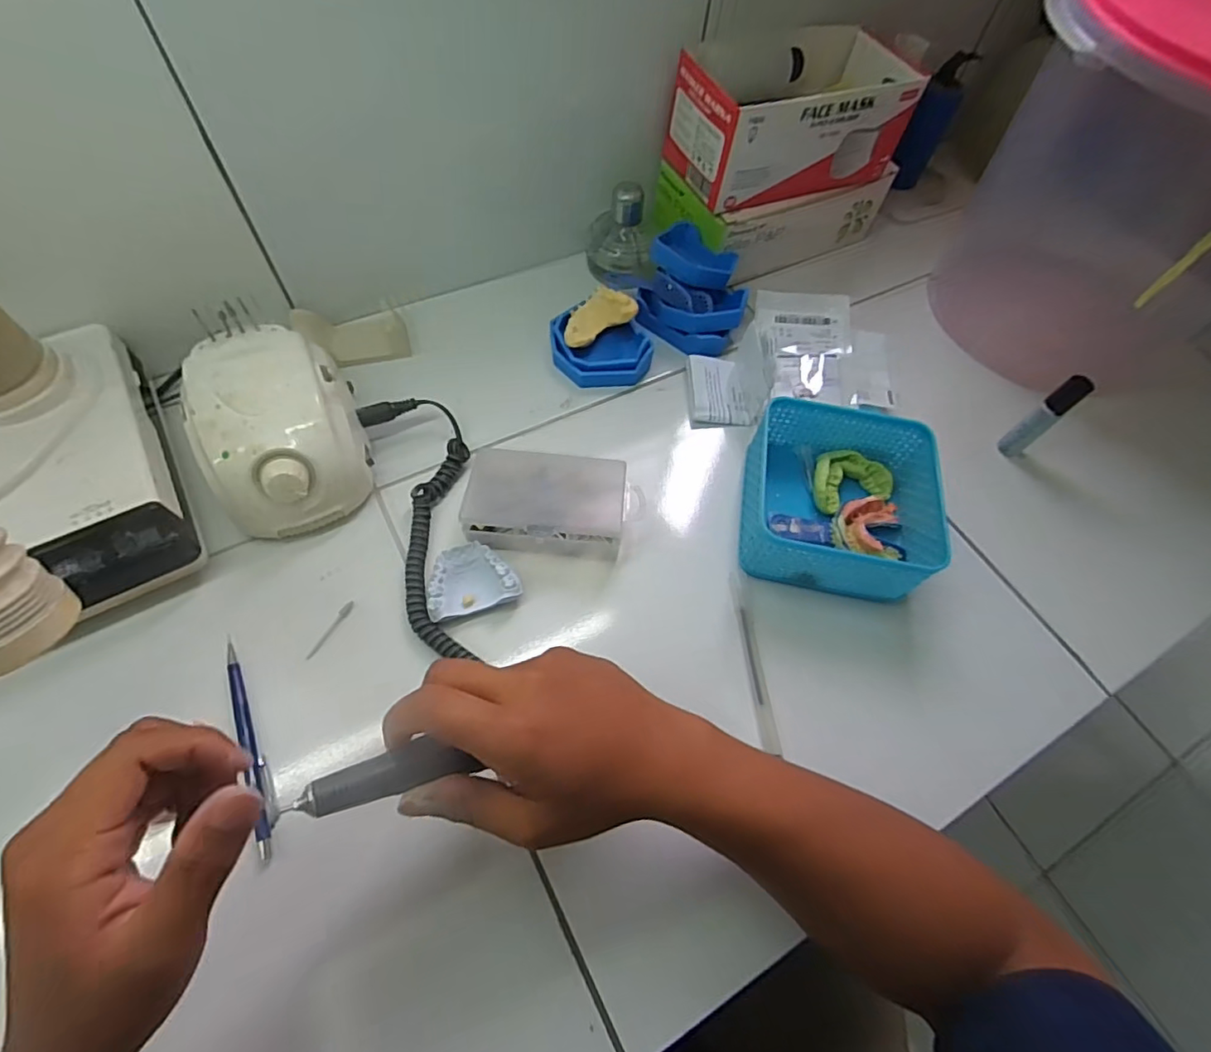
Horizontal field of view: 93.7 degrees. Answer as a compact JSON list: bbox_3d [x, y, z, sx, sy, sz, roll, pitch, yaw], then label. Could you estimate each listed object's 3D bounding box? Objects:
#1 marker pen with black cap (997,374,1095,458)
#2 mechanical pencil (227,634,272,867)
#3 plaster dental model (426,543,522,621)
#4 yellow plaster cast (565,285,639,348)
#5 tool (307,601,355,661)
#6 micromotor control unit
[{"bbox_3d":[0.361,-0.087,0.473,0.015,0.097,0.018,-34,68,-20],"label":"marker pen with black cap"},{"bbox_3d":[-0.223,0.134,0.355,0.011,0.006,0.142,-22,65,-16],"label":"mechanical pencil"},{"bbox_3d":[-0.096,0.036,0.406,0.063,0.014,0.049,-13,63,-11],"label":"plaster dental model"},{"bbox_3d":[-0.009,-0.191,0.505,0.062,0.028,0.047,-15,63,-12],"label":"yellow plaster cast"},{"bbox_3d":[-0.192,0.071,0.394,0.006,0.004,0.046,29,63,12],"label":"tool"},{"bbox_3d":[-0.238,-0.070,0.420,0.101,0.089,0.136,-19,64,-14],"label":"micromotor control unit"}]

